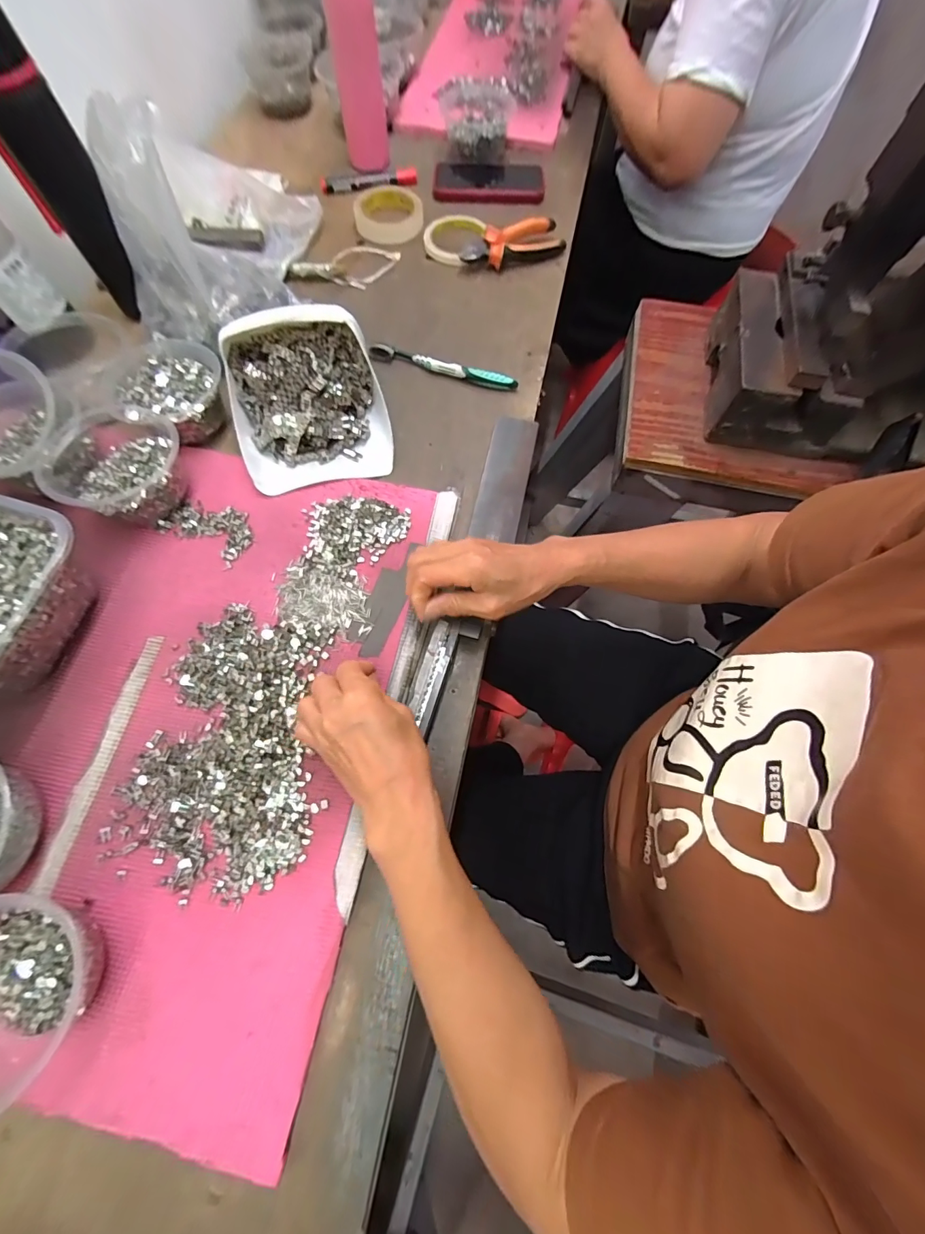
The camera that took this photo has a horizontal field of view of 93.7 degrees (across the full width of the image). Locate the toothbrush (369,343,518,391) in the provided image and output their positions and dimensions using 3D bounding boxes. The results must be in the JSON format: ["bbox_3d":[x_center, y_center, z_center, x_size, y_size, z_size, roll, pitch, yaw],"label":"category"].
[{"bbox_3d":[-0.025,-0.300,0.523,0.183,0.018,0.015,18,69,6],"label":"toothbrush"}]

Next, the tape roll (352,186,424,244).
[{"bbox_3d":[-0.106,-0.587,0.628,0.092,0.020,0.096,4,69,0],"label":"tape roll"}]

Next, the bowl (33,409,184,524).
[{"bbox_3d":[-0.335,-0.141,0.424,0.121,0.056,0.117,1,69,-1],"label":"bowl"}]

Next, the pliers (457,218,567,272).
[{"bbox_3d":[0.072,-0.514,0.597,0.141,0.031,0.054,-24,71,-10],"label":"pliers"}]

